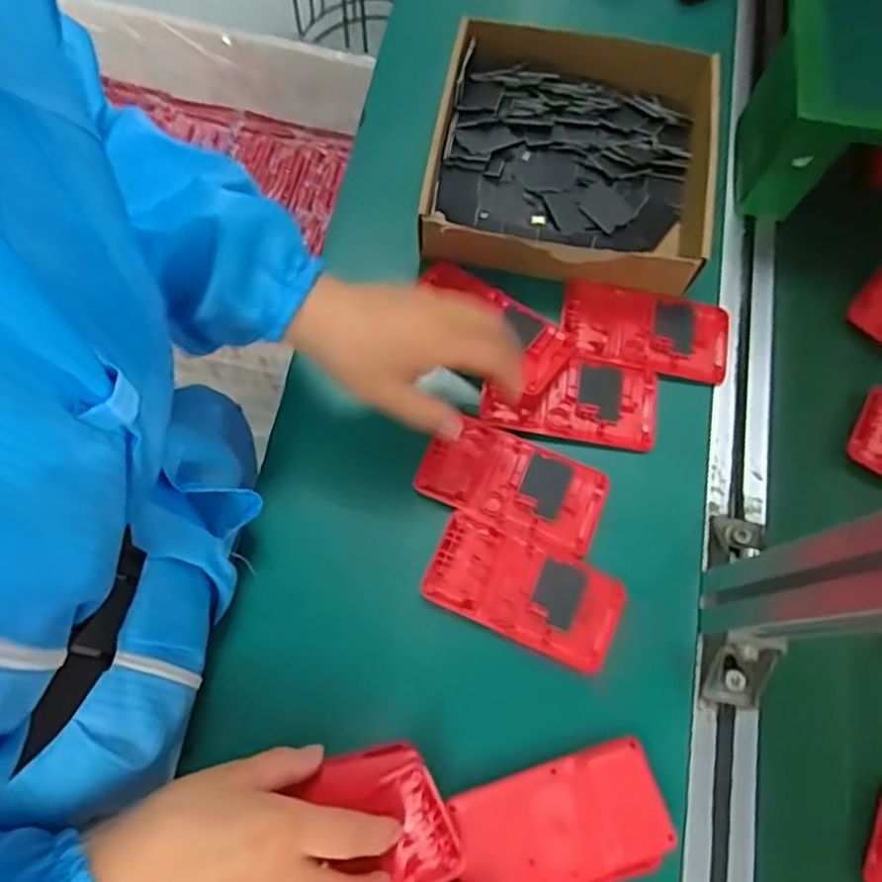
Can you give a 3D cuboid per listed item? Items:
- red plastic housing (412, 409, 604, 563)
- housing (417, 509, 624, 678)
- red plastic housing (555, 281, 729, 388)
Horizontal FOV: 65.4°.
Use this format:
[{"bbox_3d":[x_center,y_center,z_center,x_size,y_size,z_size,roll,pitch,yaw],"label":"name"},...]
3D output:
[{"bbox_3d":[0.047,0.028,0.452,0.120,0.010,0.064,21,72,5],"label":"red plastic housing"},{"bbox_3d":[0.053,0.094,0.429,0.121,0.010,0.060,23,72,5],"label":"housing"},{"bbox_3d":[0.146,-0.078,0.490,0.119,0.011,0.059,9,71,1],"label":"red plastic housing"}]

